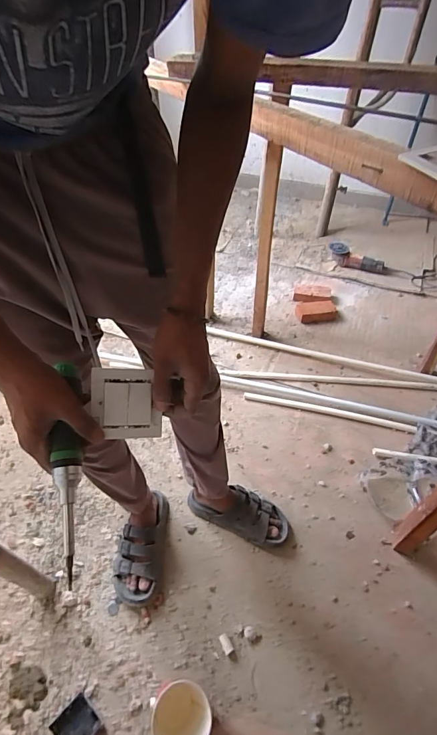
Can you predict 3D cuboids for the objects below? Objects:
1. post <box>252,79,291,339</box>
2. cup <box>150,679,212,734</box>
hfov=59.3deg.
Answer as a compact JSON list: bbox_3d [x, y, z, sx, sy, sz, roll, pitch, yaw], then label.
[{"bbox_3d":[0.151,-0.396,1.215,0.050,0.821,0.065,5,47,5],"label":"post"},{"bbox_3d":[-0.073,0.675,0.746,0.123,0.102,0.106,31,54,26],"label":"cup"}]

